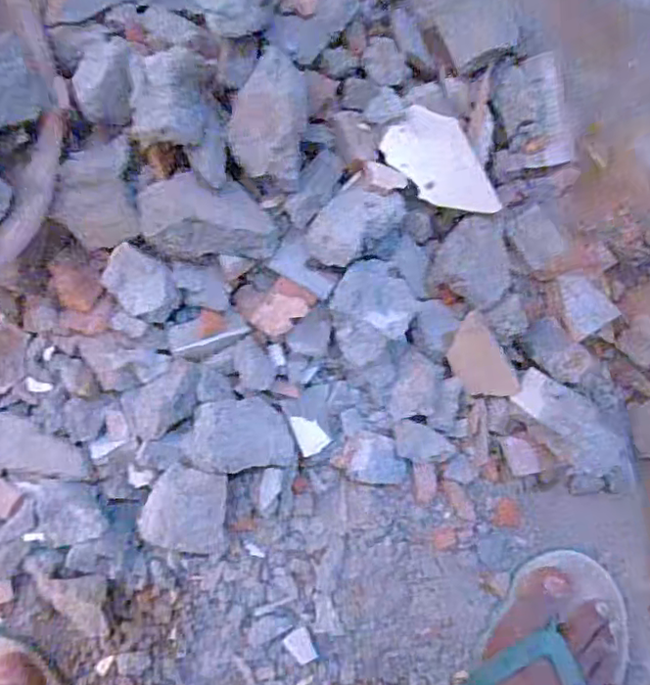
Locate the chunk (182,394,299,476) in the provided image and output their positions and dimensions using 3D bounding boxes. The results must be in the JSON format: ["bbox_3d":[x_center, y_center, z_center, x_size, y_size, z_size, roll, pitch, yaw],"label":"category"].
[{"bbox_3d":[-0.062,0.067,0.439,0.076,0.026,0.051,-5,88,-3],"label":"chunk"}]

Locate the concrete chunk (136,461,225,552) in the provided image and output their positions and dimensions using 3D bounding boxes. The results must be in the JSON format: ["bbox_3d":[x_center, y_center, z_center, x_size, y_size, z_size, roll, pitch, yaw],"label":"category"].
[{"bbox_3d":[-0.100,0.121,0.442,0.058,0.028,0.059,16,87,-2],"label":"concrete chunk"}]

